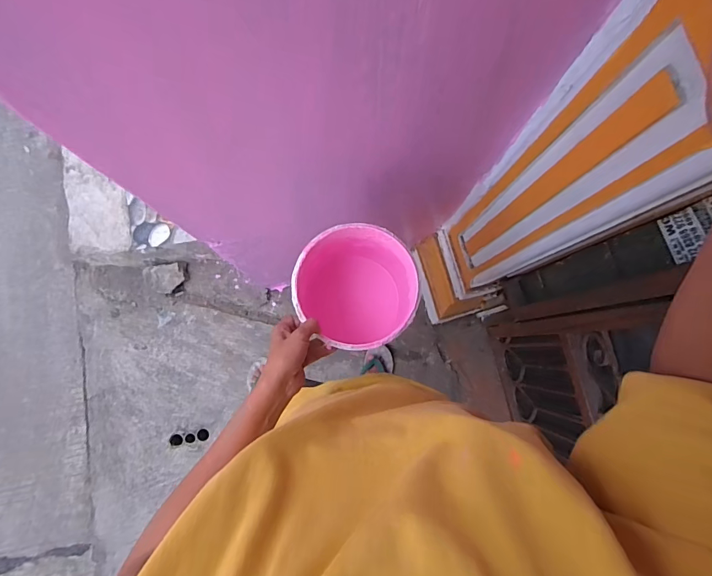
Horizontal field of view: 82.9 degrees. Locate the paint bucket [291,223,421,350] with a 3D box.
[{"bbox_3d":[-0.004,0.007,0.663,0.180,0.195,0.174,1,83,-5],"label":"paint bucket"}]

